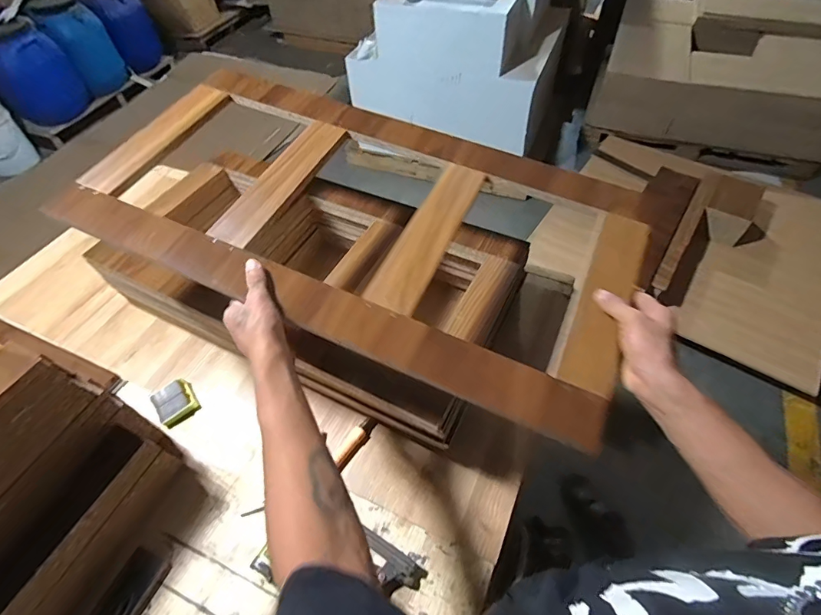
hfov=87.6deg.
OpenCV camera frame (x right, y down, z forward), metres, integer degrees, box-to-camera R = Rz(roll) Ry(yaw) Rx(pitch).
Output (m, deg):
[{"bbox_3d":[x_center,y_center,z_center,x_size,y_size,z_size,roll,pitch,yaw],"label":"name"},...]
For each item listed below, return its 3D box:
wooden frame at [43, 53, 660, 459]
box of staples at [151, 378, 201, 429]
[{"bbox_3d":[-0.079,-0.154,0.609,0.771,0.044,0.409,23,62,13],"label":"wooden frame"},{"bbox_3d":[-0.425,0.171,0.774,0.064,0.029,0.075,-32,58,-19],"label":"box of staples"}]

